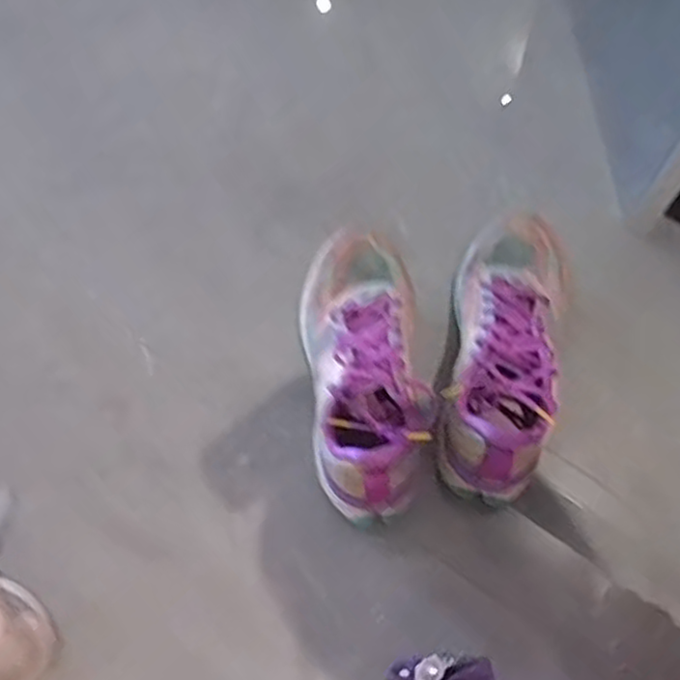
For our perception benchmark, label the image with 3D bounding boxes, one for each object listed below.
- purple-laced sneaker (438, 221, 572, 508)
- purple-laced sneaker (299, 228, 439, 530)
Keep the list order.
[{"bbox_3d":[0.151,0.007,0.633,0.102,0.120,0.260,11,70,6],"label":"purple-laced sneaker"},{"bbox_3d":[0.022,0.024,0.630,0.104,0.117,0.259,-7,69,-1],"label":"purple-laced sneaker"}]

